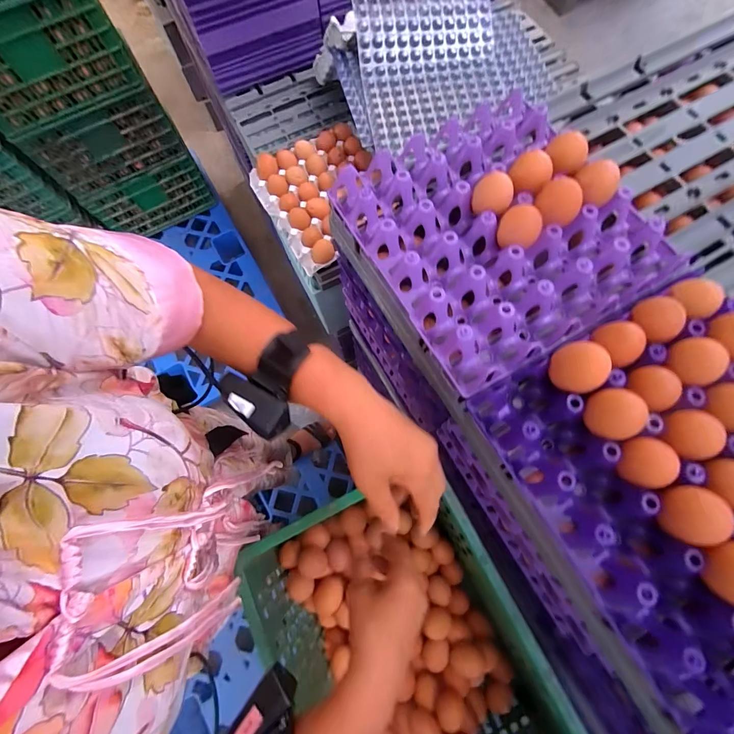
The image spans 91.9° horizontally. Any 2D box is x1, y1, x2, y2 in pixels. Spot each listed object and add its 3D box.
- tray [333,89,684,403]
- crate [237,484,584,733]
[{"bbox_3d":[0.145,-0.165,0.403,0.282,0.048,0.307,-28,74,-8],"label":"tray"},{"bbox_3d":[0.052,0.405,0.525,0.308,0.225,0.430,-23,74,-7],"label":"crate"}]

